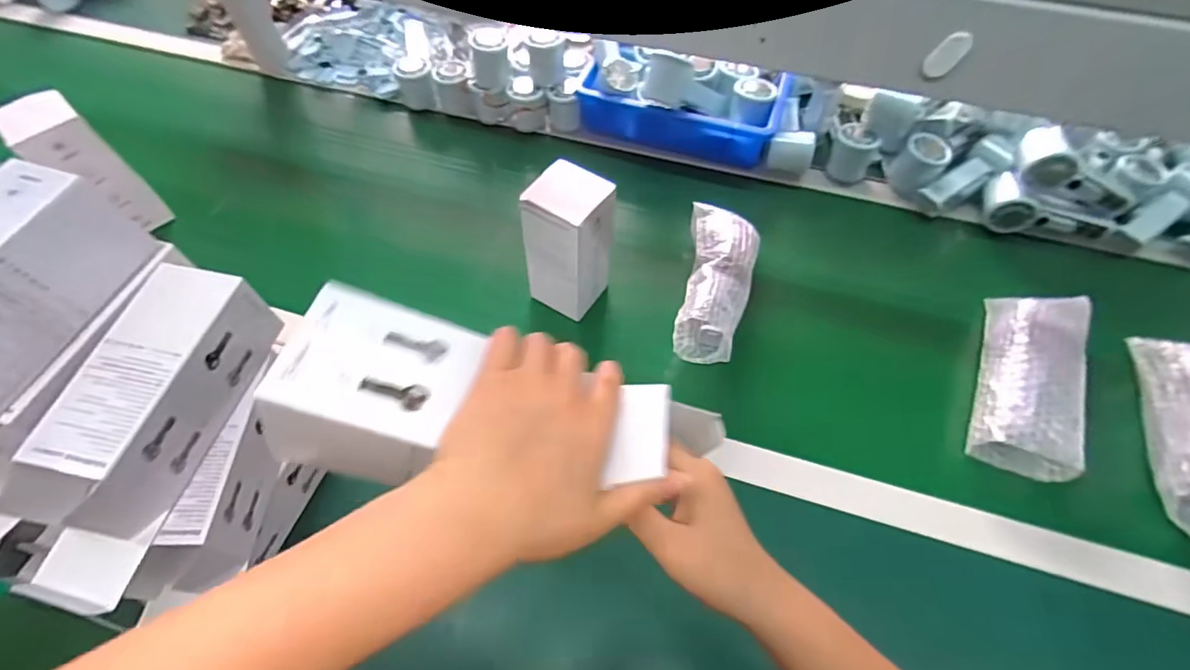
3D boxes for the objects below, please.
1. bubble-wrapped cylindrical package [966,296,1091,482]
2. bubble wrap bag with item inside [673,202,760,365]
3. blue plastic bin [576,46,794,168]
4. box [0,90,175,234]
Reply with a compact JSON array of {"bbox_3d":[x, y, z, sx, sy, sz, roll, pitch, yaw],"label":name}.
[{"bbox_3d":[0.457,0.048,0.576,0.083,0.090,0.196,20,61,12],"label":"bubble-wrapped cylindrical package"},{"bbox_3d":[0.142,-0.066,0.632,0.073,0.098,0.195,10,60,6],"label":"bubble wrap bag with item inside"},{"bbox_3d":[0.132,-0.343,0.800,0.282,0.077,0.140,20,61,12],"label":"blue plastic bin"},{"bbox_3d":[-0.626,-0.198,0.672,0.072,0.174,0.066,-35,65,-19],"label":"box"}]

